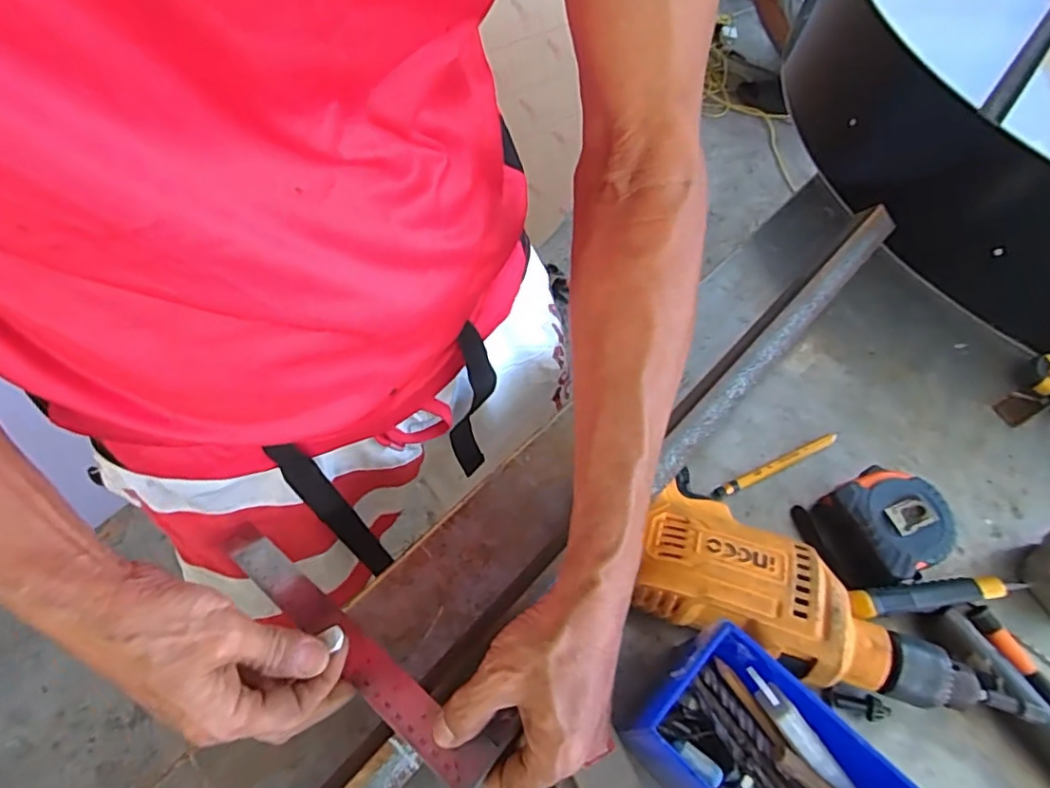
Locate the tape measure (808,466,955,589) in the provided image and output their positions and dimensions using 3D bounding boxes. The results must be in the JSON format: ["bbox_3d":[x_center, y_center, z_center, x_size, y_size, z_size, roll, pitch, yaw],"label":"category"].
[{"bbox_3d":[0.278,0.100,0.463,0.087,0.043,0.084,-10,61,-10],"label":"tape measure"}]

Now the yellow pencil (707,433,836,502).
[{"bbox_3d":[0.212,0.060,0.504,0.127,0.012,0.010,-21,63,-16],"label":"yellow pencil"}]

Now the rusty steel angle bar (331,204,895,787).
[{"bbox_3d":[0.025,0.117,0.407,0.031,0.024,0.851,41,69,18],"label":"rusty steel angle bar"}]

